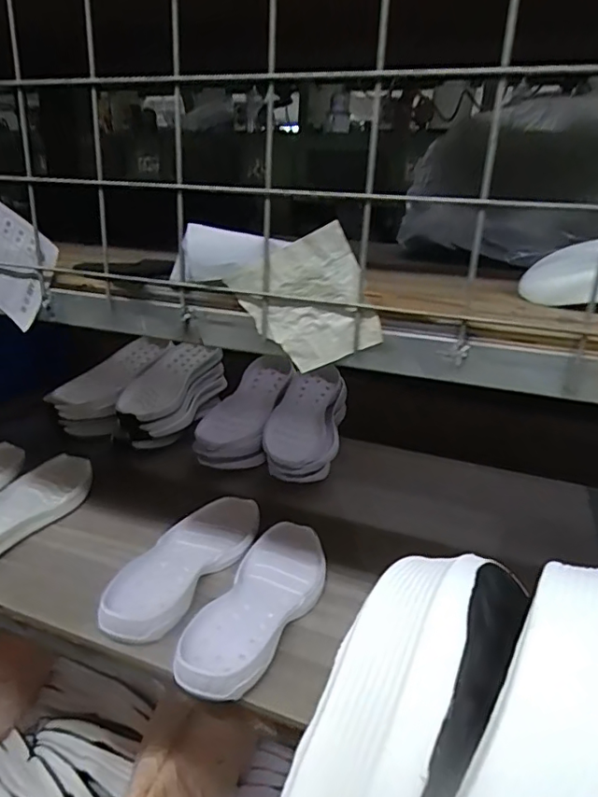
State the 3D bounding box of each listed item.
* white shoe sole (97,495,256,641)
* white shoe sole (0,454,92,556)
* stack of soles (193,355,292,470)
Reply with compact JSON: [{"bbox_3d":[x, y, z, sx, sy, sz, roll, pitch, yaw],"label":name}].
[{"bbox_3d":[-0.142,0.204,0.697,0.113,0.028,0.282,11,23,21],"label":"white shoe sole"},{"bbox_3d":[-0.416,0.172,0.772,0.121,0.045,0.306,11,23,21],"label":"white shoe sole"},{"bbox_3d":[-0.099,0.028,1.020,0.130,0.054,0.260,6,46,21],"label":"stack of soles"}]

